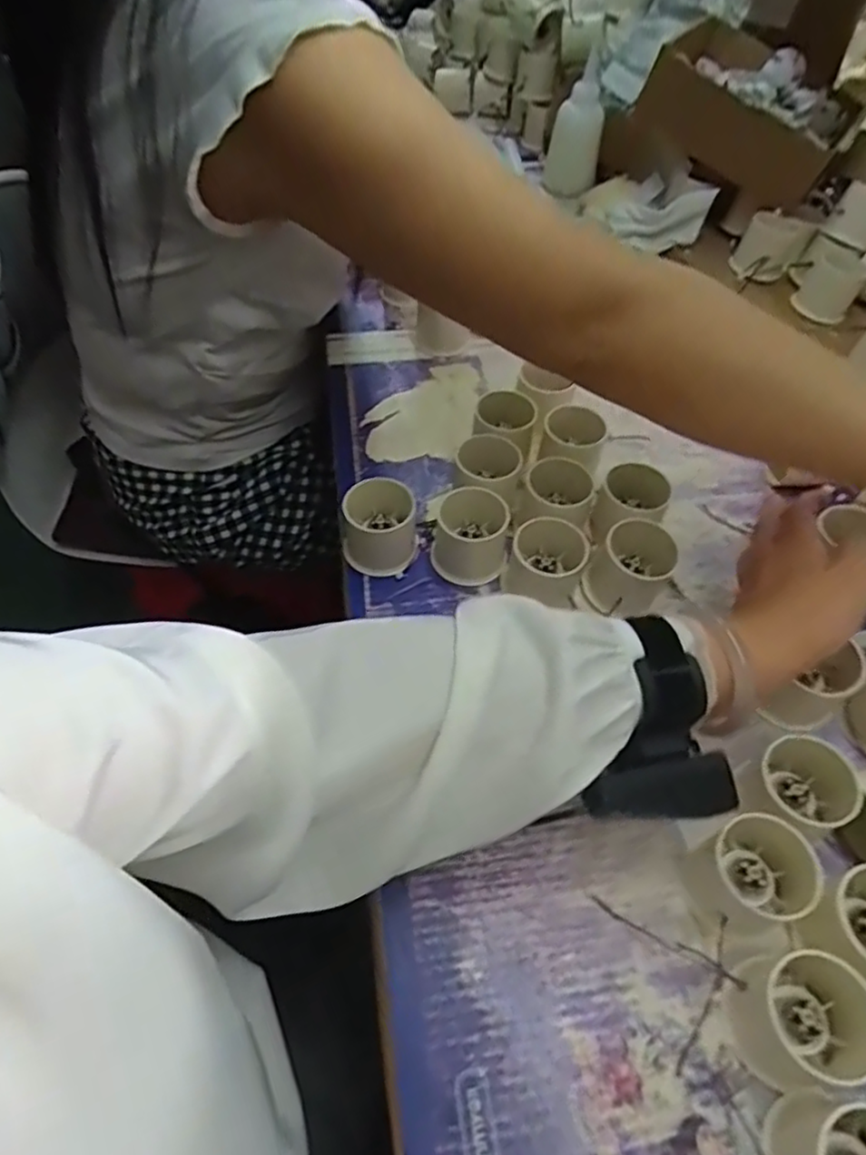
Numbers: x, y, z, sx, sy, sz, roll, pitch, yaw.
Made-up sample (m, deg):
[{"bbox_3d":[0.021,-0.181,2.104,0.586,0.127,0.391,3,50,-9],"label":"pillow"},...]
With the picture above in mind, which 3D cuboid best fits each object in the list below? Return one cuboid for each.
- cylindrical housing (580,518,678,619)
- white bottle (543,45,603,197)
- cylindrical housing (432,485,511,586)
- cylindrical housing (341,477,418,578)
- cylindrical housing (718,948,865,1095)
[{"bbox_3d":[0.139,-0.004,0.467,0.050,0.055,0.054,0,55,0],"label":"cylindrical housing"},{"bbox_3d":[0.172,-0.535,0.787,0.062,0.116,0.049,7,55,5],"label":"white bottle"},{"bbox_3d":[0.027,-0.033,0.485,0.053,0.047,0.048,3,55,2],"label":"cylindrical housing"},{"bbox_3d":[-0.039,-0.035,0.484,0.053,0.053,0.051,0,55,0],"label":"cylindrical housing"},{"bbox_3d":[0.180,0.212,0.316,0.064,0.042,0.054,-8,55,-6],"label":"cylindrical housing"}]

